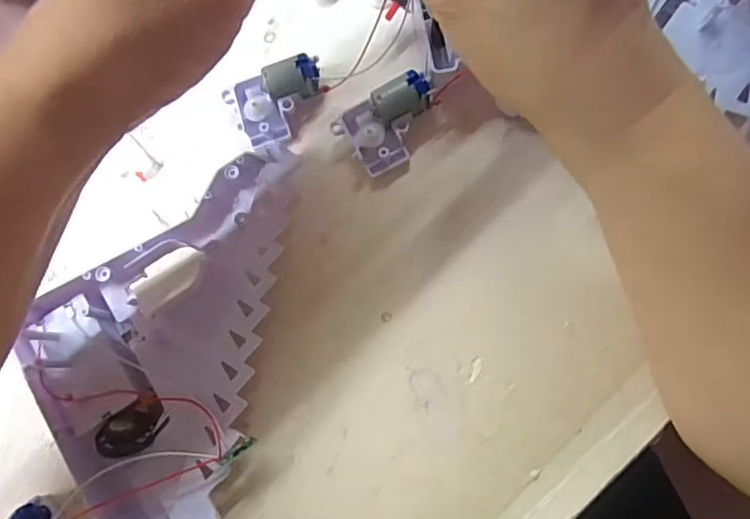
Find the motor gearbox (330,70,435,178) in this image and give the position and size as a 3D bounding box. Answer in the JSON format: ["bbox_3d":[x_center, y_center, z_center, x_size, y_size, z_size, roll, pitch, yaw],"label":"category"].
[{"bbox_3d":[0.008,-0.066,0.263,0.049,0.019,0.034,-26,79,2],"label":"motor gearbox"}]

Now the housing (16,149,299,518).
[{"bbox_3d":[-0.106,0.032,0.254,0.104,0.028,0.185,13,82,8],"label":"housing"}]

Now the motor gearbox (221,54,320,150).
[{"bbox_3d":[-0.050,-0.078,0.270,0.050,0.017,0.037,-17,79,3],"label":"motor gearbox"}]

